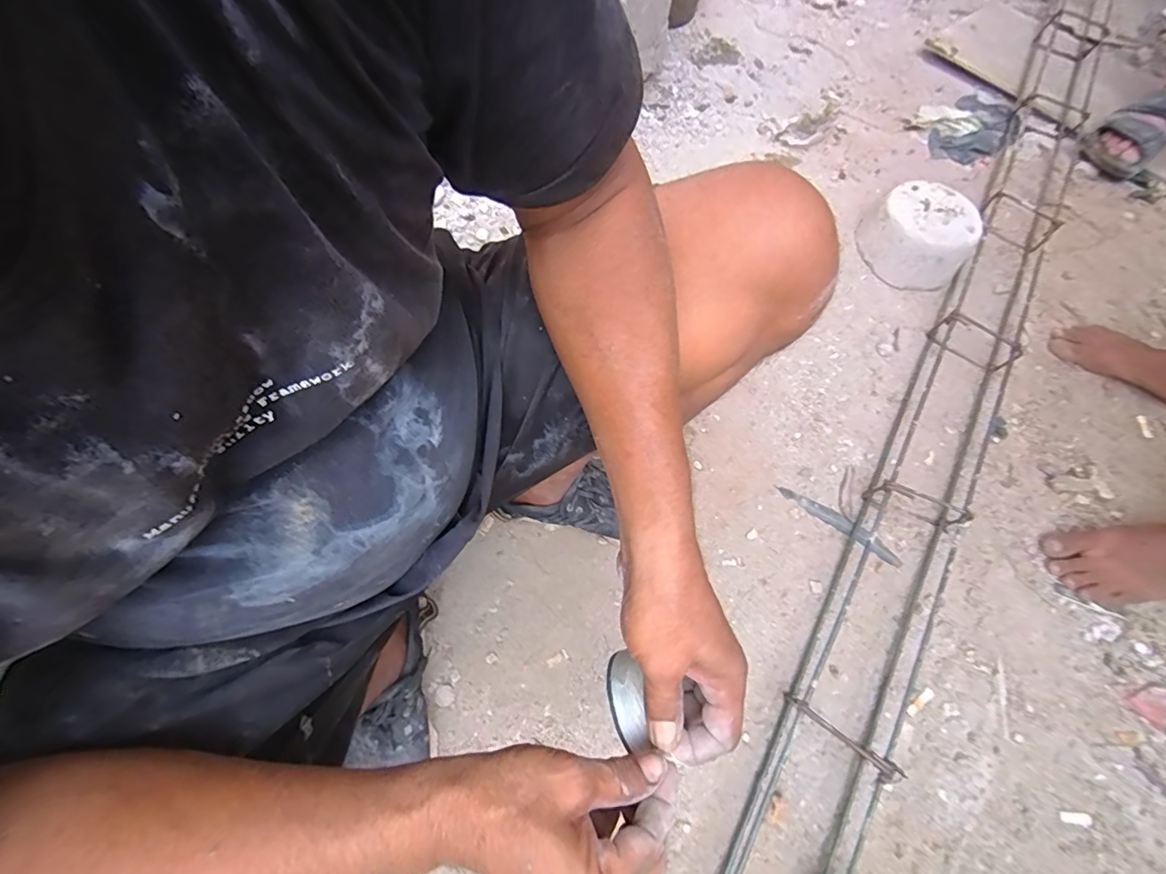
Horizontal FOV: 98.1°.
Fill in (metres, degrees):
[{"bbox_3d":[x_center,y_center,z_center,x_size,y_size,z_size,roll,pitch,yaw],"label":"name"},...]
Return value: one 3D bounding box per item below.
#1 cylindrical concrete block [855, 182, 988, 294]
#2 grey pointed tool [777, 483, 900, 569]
[{"bbox_3d":[0.575,-0.341,0.871,0.161,0.087,0.163,0,67,0],"label":"cylindrical concrete block"},{"bbox_3d":[0.361,0.120,0.714,0.183,0.009,0.023,35,71,14],"label":"grey pointed tool"}]

